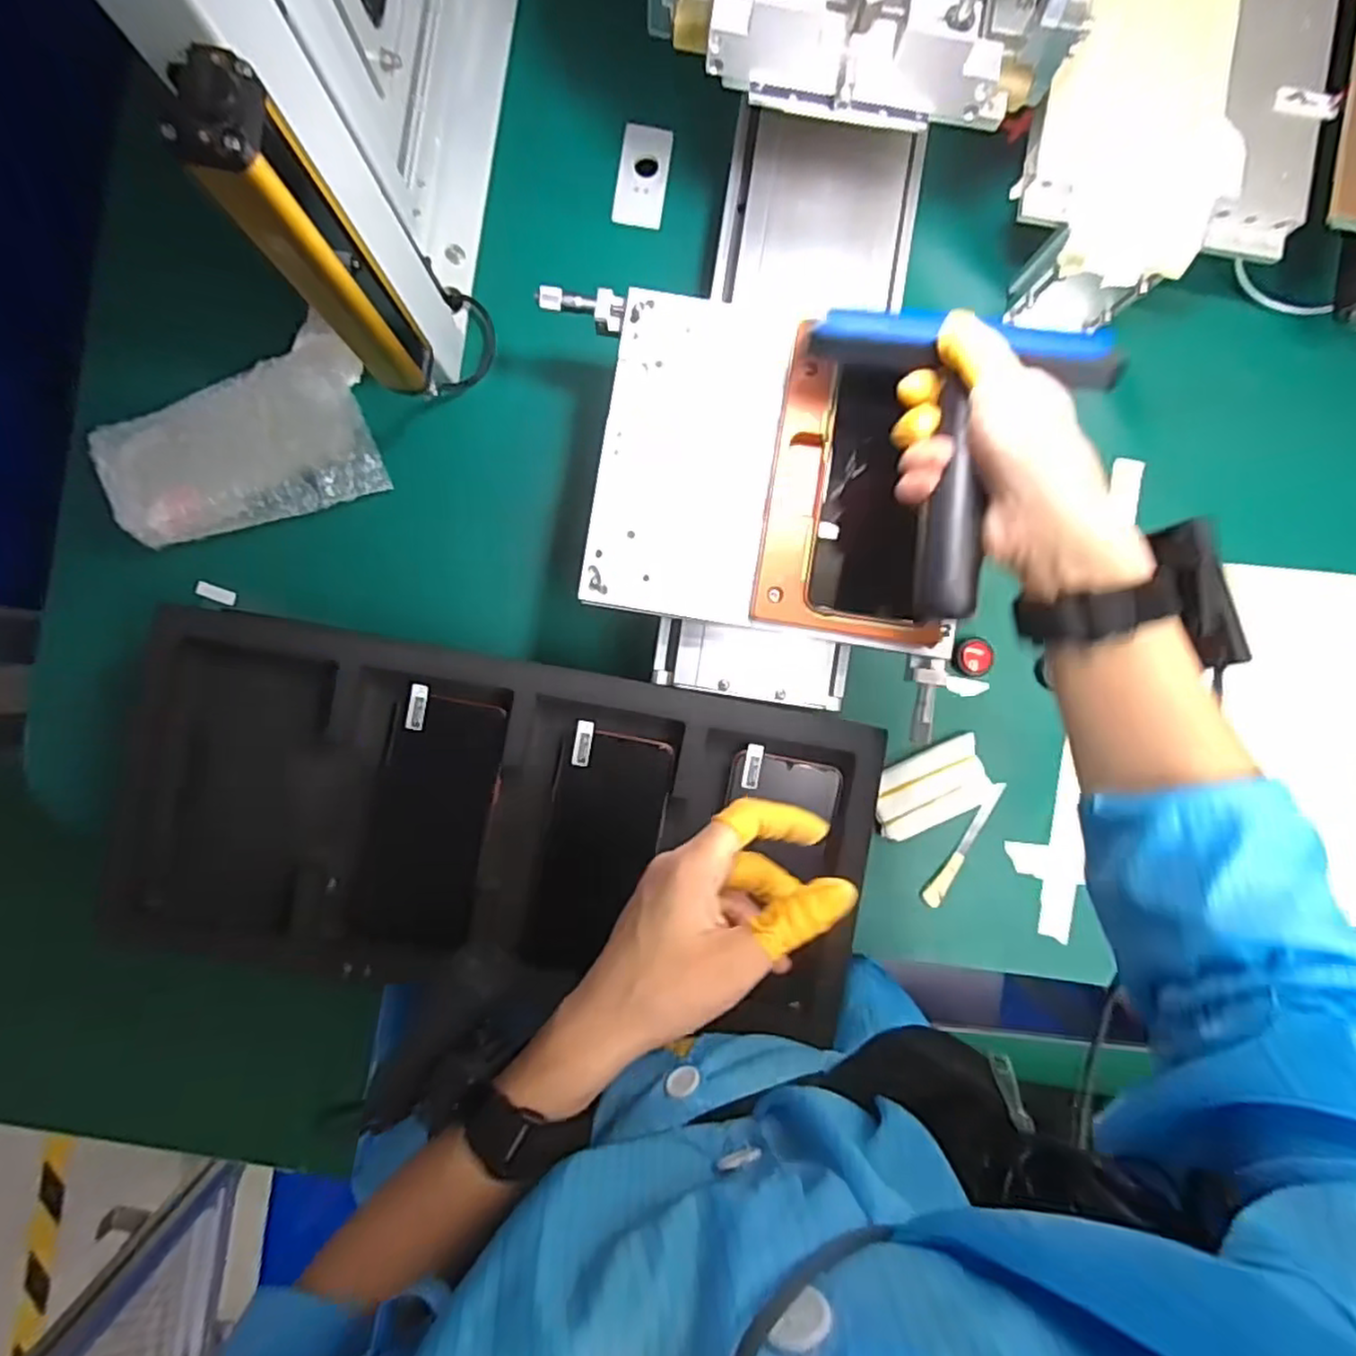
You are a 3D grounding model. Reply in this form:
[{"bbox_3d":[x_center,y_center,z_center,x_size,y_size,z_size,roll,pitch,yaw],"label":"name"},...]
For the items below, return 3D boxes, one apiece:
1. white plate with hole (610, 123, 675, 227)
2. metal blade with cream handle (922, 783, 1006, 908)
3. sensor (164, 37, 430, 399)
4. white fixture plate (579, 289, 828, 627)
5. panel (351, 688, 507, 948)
[{"bbox_3d":[-0.027,-0.395,0.554,0.039,0.011,0.073,9,89,-5],"label":"white plate with hole"},{"bbox_3d":[0.231,0.134,0.565,0.015,0.004,0.112,34,86,-4],"label":"metal blade with cream handle"},{"bbox_3d":[-0.159,-0.189,0.325,0.041,0.200,0.032,-27,92,-5],"label":"sensor"},{"bbox_3d":[0.007,-0.141,0.443,0.108,0.016,0.201,9,88,-5],"label":"white fixture plate"},{"bbox_3d":[-0.164,0.094,0.467,0.076,0.013,0.161,11,88,-5],"label":"panel"}]

